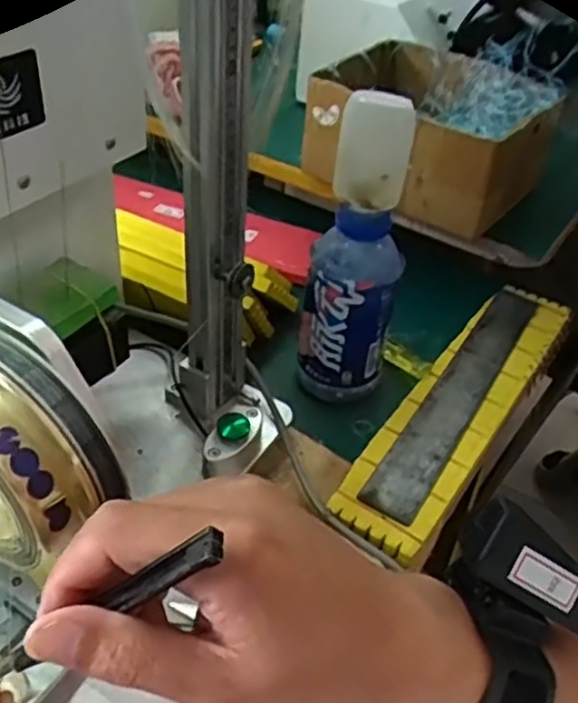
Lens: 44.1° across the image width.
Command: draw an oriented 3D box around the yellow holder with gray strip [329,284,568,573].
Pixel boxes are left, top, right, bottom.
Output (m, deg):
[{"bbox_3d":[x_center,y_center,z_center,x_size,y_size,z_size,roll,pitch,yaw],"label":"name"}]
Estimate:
[{"bbox_3d":[0.146,0.036,0.589,0.076,0.012,0.336,27,44,23],"label":"yellow holder with gray strip"}]

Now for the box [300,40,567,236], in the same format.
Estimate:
[{"bbox_3d":[0.134,-0.213,0.687,0.198,0.101,0.155,29,45,25],"label":"box"}]

